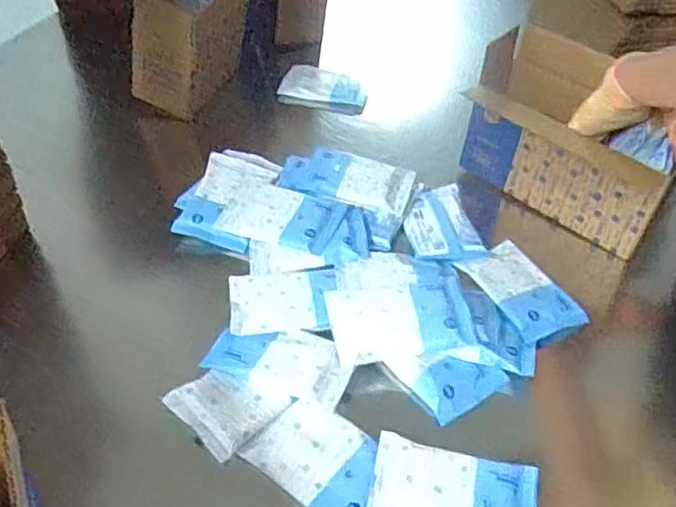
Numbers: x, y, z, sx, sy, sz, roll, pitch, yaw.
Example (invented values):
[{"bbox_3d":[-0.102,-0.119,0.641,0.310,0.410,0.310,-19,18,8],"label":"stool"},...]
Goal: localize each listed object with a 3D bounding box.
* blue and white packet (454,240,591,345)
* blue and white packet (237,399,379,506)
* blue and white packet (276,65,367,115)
[{"bbox_3d":[0.193,0.035,0.674,0.085,0.009,0.123,-22,49,-22],"label":"blue and white packet"},{"bbox_3d":[-0.010,0.174,0.528,0.121,0.017,0.077,30,52,27],"label":"blue and white packet"},{"bbox_3d":[-0.021,-0.258,0.985,0.133,0.032,0.087,9,45,9],"label":"blue and white packet"}]

